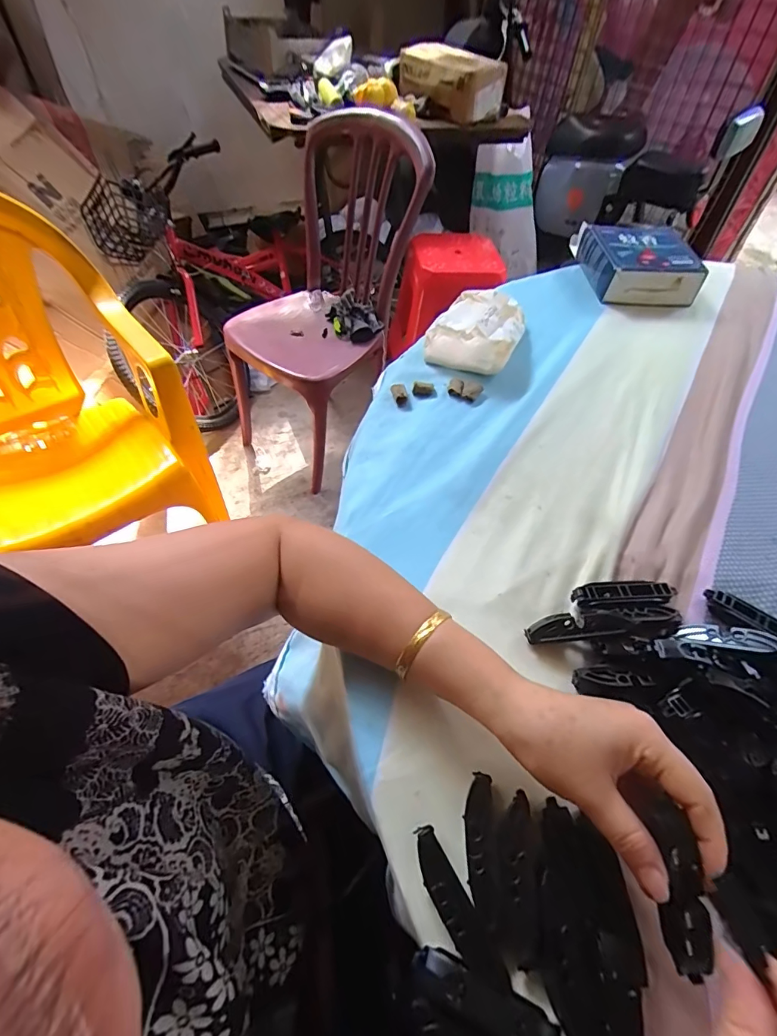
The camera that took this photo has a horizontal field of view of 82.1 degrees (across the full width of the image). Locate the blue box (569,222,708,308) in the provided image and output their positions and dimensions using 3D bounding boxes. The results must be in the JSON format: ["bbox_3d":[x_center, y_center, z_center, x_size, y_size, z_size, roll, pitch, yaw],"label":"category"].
[{"bbox_3d":[0.373,-0.388,0.672,0.147,0.044,0.168,-1,55,-4],"label":"blue box"}]

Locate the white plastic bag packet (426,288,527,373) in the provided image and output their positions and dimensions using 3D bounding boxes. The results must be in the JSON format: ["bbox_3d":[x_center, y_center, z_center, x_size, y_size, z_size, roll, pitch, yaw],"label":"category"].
[{"bbox_3d":[0.113,-0.241,0.559,0.103,0.044,0.140,21,57,11],"label":"white plastic bag packet"}]

